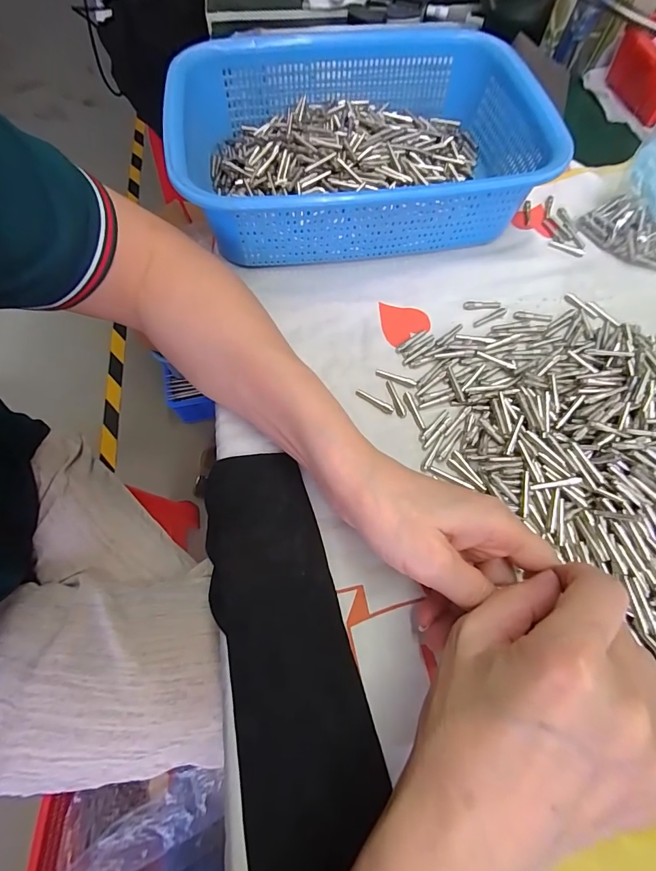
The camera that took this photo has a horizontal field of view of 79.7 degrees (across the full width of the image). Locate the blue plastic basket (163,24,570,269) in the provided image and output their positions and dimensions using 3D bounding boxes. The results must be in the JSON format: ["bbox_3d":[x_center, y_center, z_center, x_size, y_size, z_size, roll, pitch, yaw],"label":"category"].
[{"bbox_3d":[0.030,-0.241,0.329,0.276,0.073,0.209,-8,67,-4],"label":"blue plastic basket"}]

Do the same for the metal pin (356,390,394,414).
[{"bbox_3d":[0.032,-0.024,0.275,0.029,0.004,0.005,32,70,13],"label":"metal pin"}]

